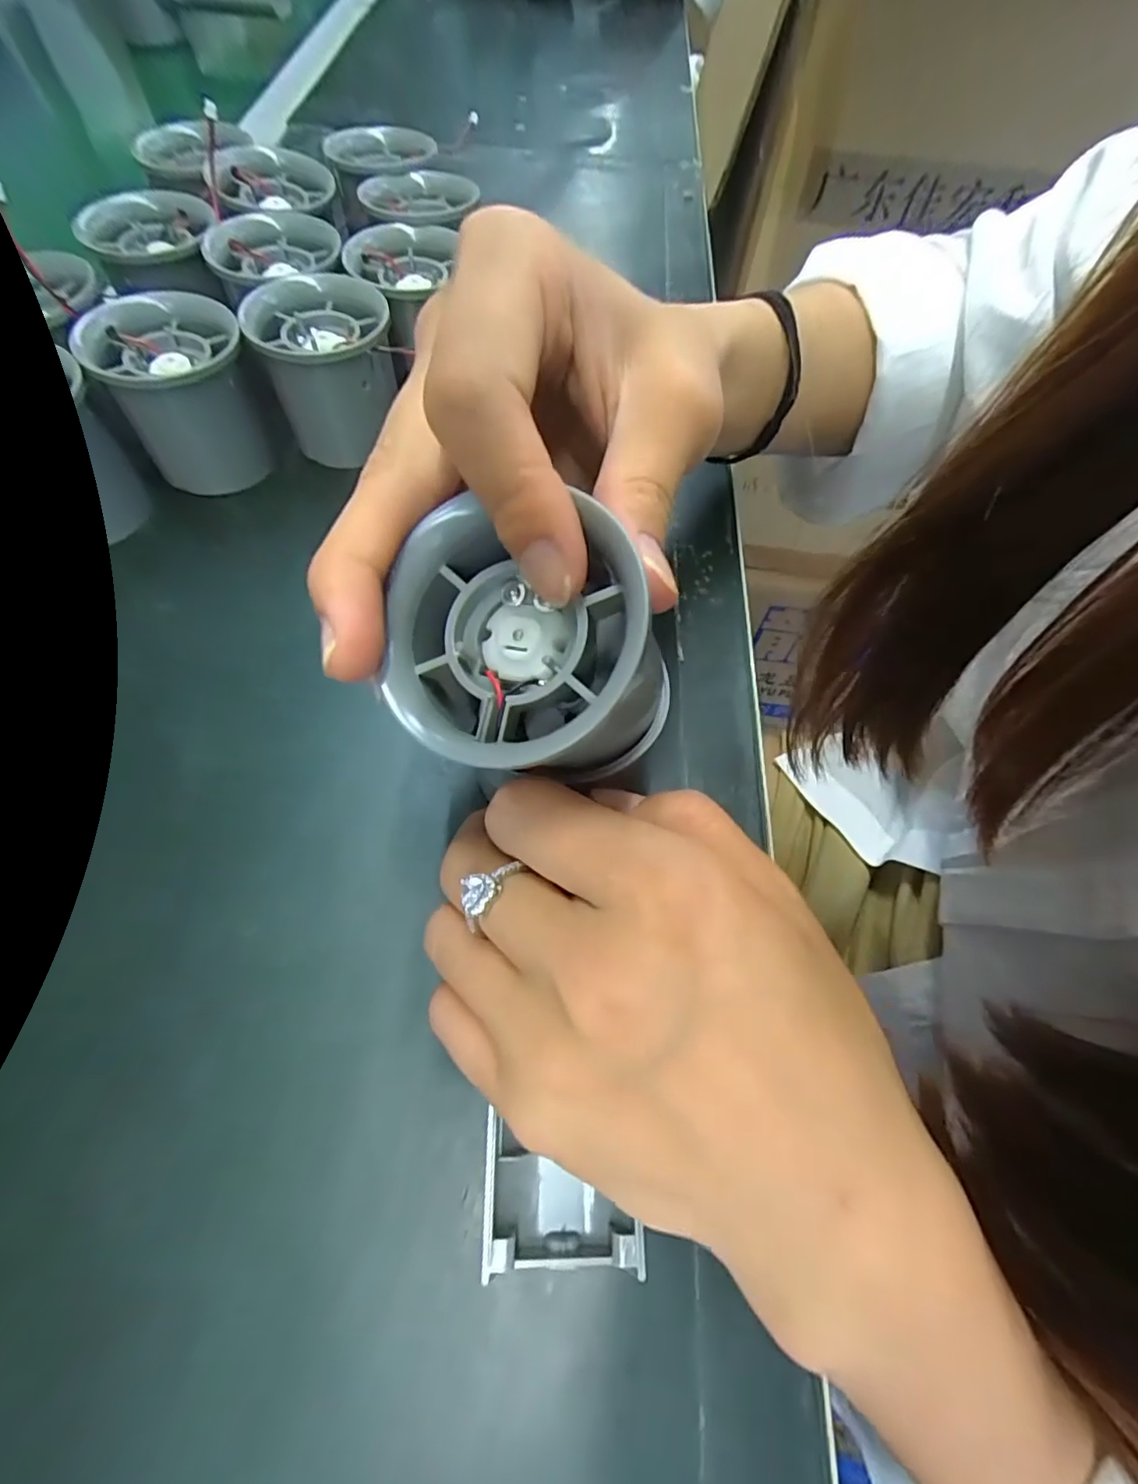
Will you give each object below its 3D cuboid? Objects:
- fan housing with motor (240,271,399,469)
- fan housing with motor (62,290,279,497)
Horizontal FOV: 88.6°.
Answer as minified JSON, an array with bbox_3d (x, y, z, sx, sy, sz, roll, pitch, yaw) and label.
[{"bbox_3d":[-0.099,-0.156,0.248,0.053,0.054,0.056,-15,65,-9],"label":"fan housing with motor"},{"bbox_3d":[-0.151,-0.138,0.237,0.052,0.050,0.053,-27,68,-14],"label":"fan housing with motor"}]

